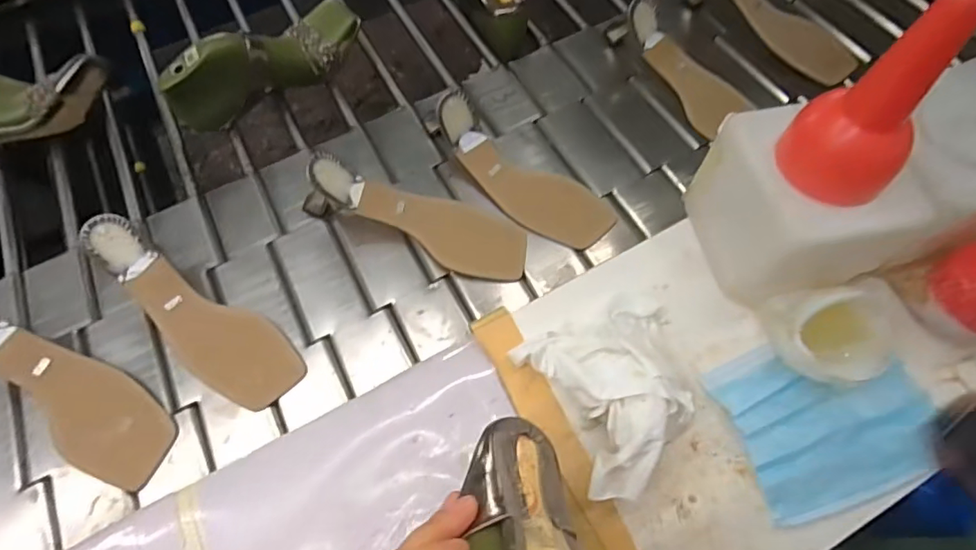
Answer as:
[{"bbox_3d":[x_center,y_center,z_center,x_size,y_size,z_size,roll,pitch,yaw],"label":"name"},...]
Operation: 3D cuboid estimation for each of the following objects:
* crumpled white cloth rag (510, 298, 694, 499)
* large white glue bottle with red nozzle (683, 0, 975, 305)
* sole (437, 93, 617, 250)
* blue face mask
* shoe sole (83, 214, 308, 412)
[{"bbox_3d":[0.099,0.081,0.387,0.116,0.056,0.122,-23,66,-12],"label":"crumpled white cloth rag"},{"bbox_3d":[0.280,-0.085,0.361,0.198,0.233,0.110,-8,64,-5],"label":"large white glue bottle with red nozzle"},{"bbox_3d":[0.034,-0.103,0.532,0.196,0.072,0.069,28,68,15],"label":"sole"},{"bbox_3d":[0.257,0.103,0.396,0.152,0.013,0.117,-16,65,-9],"label":"blue face mask"},{"bbox_3d":[-0.266,0.035,0.480,0.220,0.031,0.069,40,70,-1],"label":"shoe sole"}]

